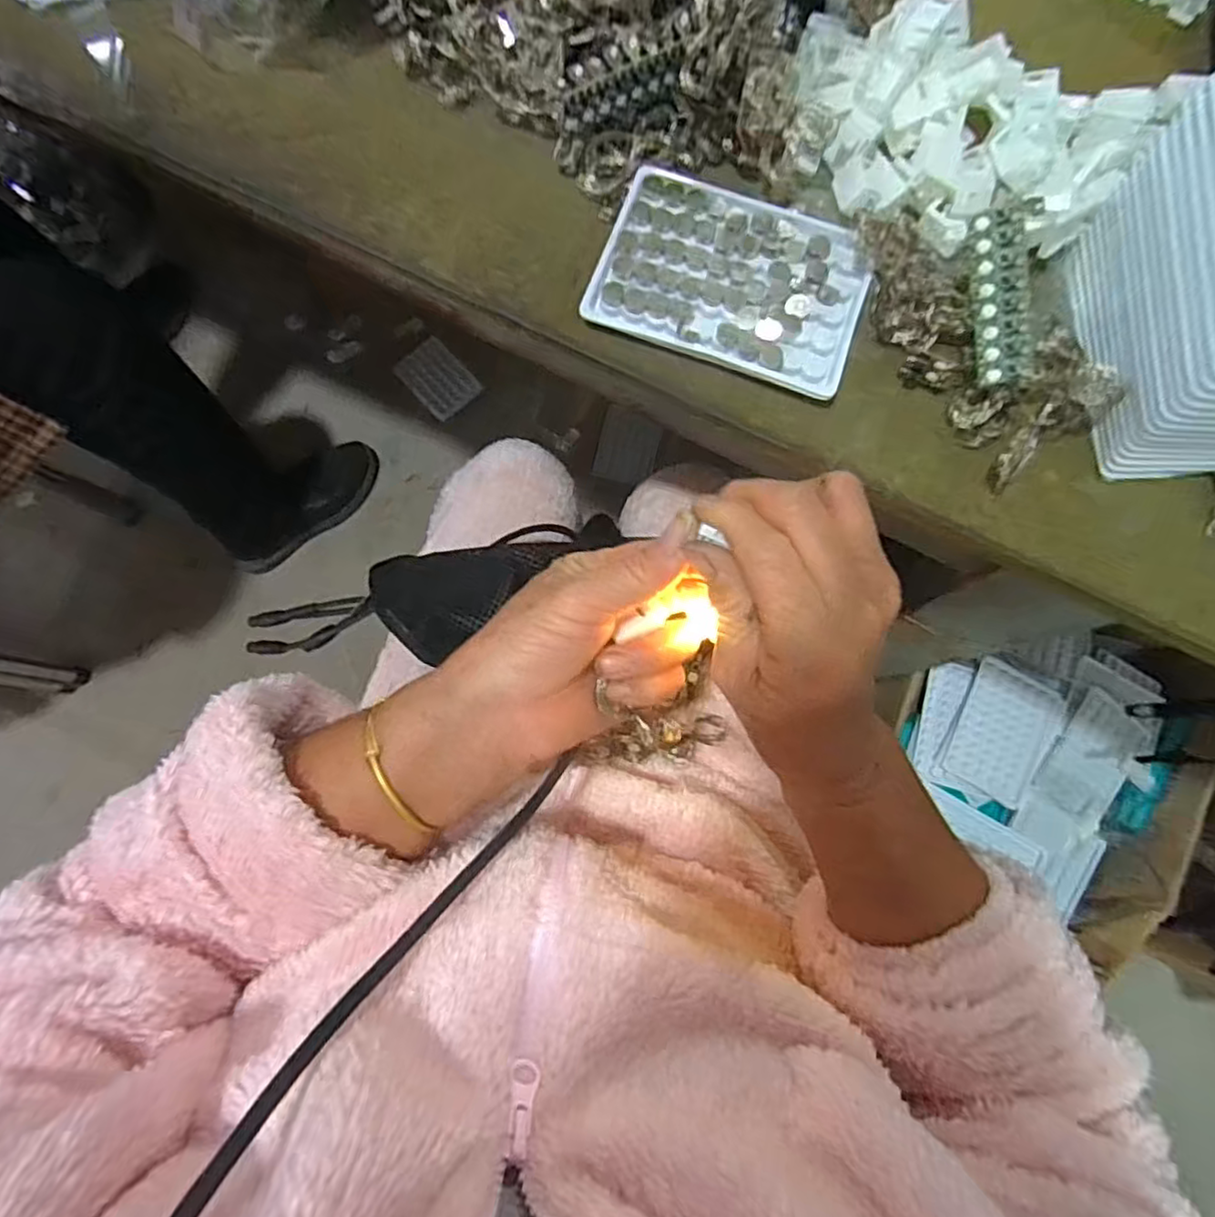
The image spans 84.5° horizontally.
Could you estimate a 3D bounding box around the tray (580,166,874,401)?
[{"bbox_3d":[0.063,-0.164,0.334,0.128,0.012,0.090,20,80,3],"label":"tray"}]

